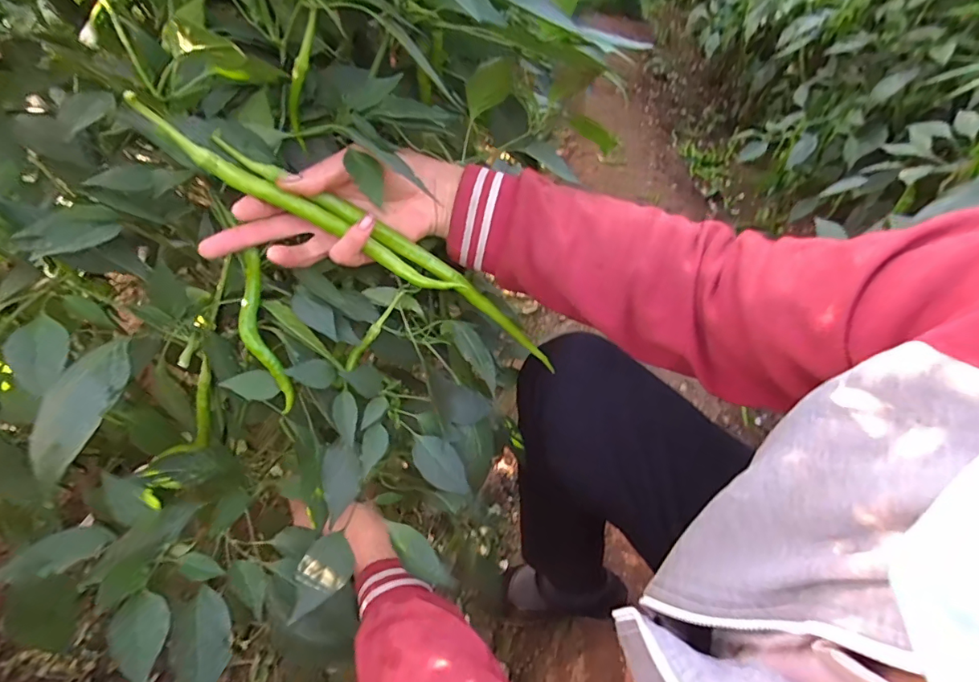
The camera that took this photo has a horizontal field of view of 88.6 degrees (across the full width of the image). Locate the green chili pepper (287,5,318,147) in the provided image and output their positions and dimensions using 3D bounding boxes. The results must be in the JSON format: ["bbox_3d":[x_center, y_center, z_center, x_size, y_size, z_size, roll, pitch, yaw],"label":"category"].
[{"bbox_3d":[-0.128,-0.173,0.339,0.013,0.095,0.009,27,46,-8],"label":"green chili pepper"}]

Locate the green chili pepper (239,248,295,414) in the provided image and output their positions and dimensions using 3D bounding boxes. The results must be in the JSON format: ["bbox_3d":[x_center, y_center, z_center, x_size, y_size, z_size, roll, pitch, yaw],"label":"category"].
[{"bbox_3d":[-0.175,-0.005,0.383,0.025,0.124,0.011,-14,7,-15],"label":"green chili pepper"}]

